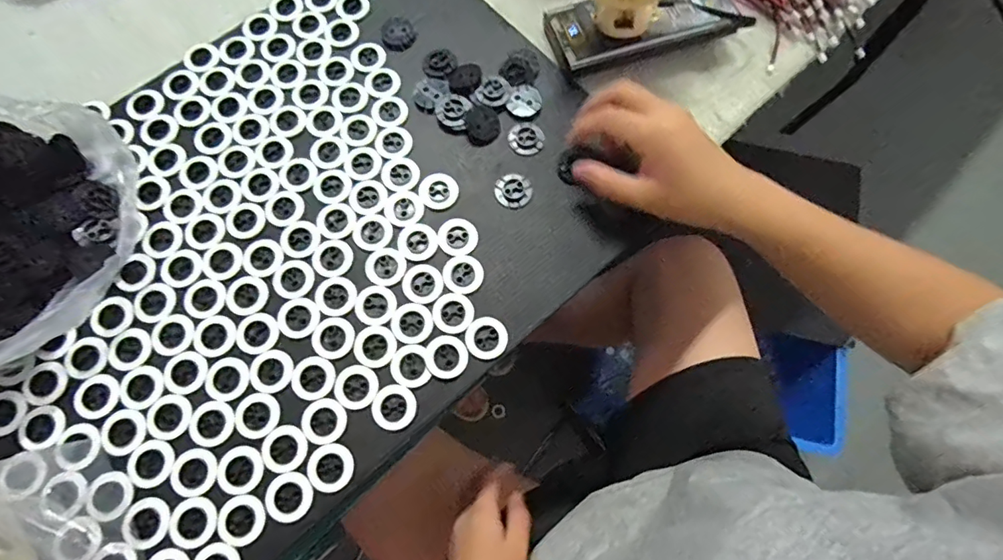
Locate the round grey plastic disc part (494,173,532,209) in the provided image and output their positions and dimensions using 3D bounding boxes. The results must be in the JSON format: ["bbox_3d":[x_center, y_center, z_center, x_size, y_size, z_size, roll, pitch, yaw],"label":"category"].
[{"bbox_3d":[0.009,-0.068,0.374,0.027,0.004,0.028,0,71,0],"label":"round grey plastic disc part"}]

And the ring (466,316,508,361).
[{"bbox_3d":[-0.010,0.039,0.337,0.028,0.004,0.028,0,71,0],"label":"ring"}]

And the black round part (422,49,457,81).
[{"bbox_3d":[-0.052,-0.180,0.410,0.027,0.004,0.029,0,71,0],"label":"black round part"}]

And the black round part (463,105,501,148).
[{"bbox_3d":[-0.015,-0.123,0.390,0.028,0.006,0.032,-17,72,-6],"label":"black round part"}]

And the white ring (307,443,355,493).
[{"bbox_3d":[-0.109,0.119,0.314,0.028,0.005,0.029,0,71,0],"label":"white ring"}]

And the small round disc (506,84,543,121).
[{"bbox_3d":[0.019,-0.144,0.398,0.026,0.004,0.031,31,74,10],"label":"small round disc"}]

